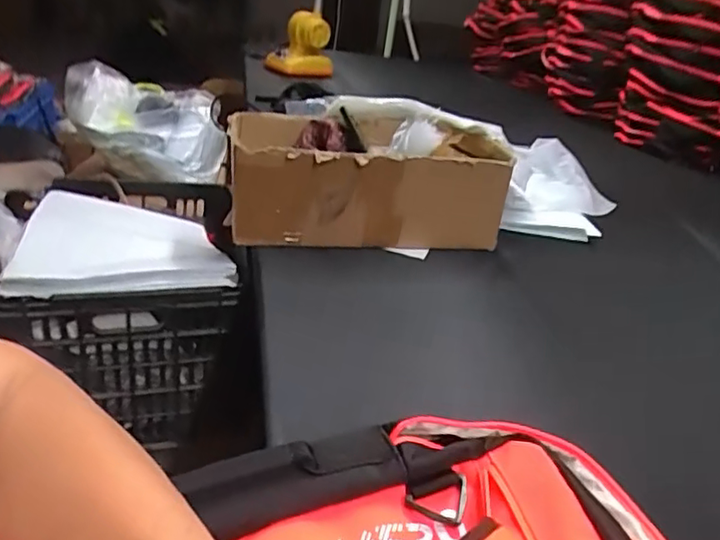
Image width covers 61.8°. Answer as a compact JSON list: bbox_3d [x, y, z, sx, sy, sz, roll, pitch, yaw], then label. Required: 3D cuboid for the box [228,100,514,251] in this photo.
[{"bbox_3d":[0.010,-0.154,0.945,0.411,0.157,0.205,2,27,-10],"label":"box"}]

